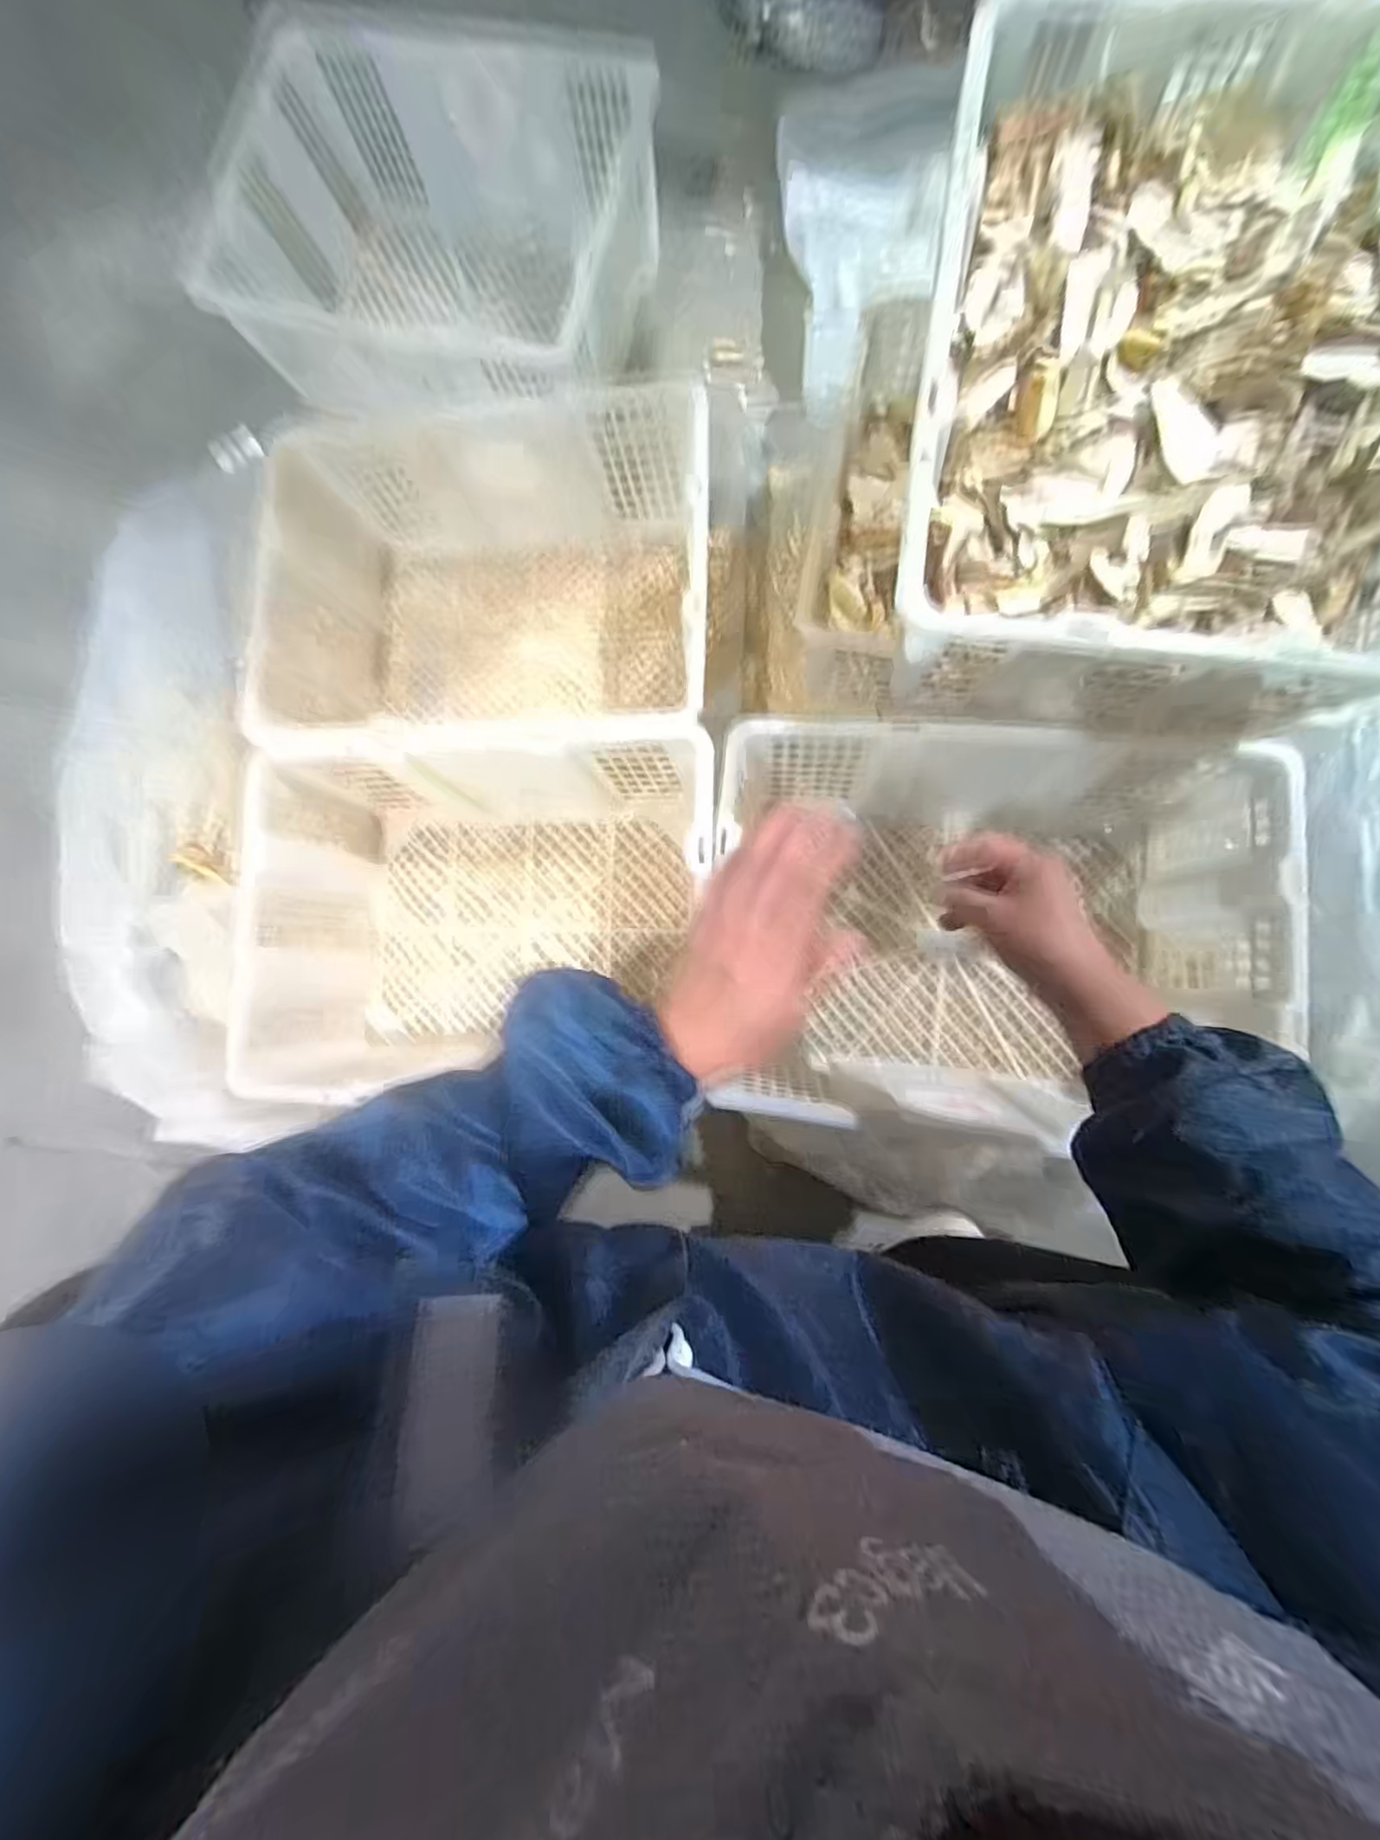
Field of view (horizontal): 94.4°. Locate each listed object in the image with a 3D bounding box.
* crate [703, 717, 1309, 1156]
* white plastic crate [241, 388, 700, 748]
[{"bbox_3d":[0.252,0.005,0.597,0.447,0.182,0.342,2,87,5],"label":"crate"},{"bbox_3d":[-0.216,-0.362,0.694,0.465,0.181,0.381,-2,86,5],"label":"white plastic crate"}]

